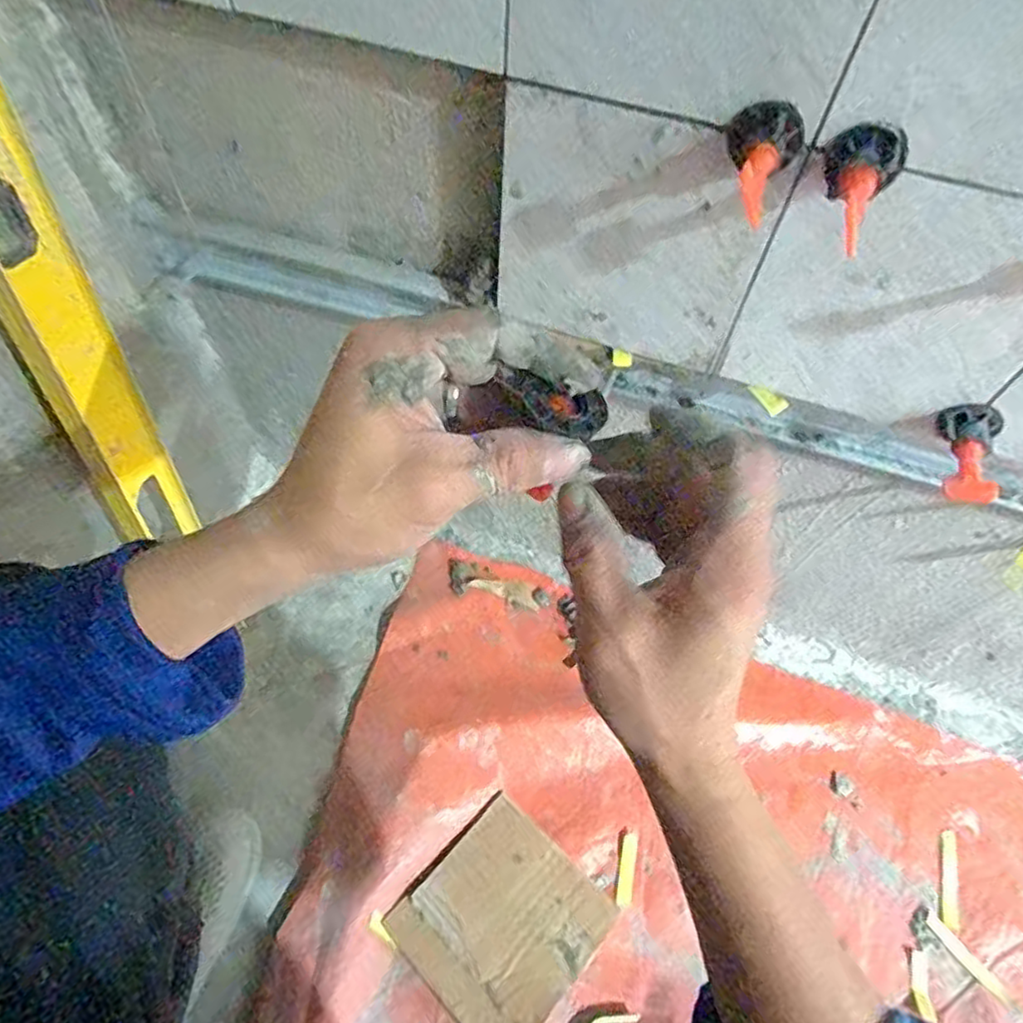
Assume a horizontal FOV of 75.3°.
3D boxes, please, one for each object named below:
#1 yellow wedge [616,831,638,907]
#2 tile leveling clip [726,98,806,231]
[{"bbox_3d":[0.106,0.330,0.610,0.015,0.004,0.060,12,58,4],"label":"yellow wedge"},{"bbox_3d":[0.108,-0.155,0.292,0.033,0.026,0.054,22,60,9],"label":"tile leveling clip"}]

